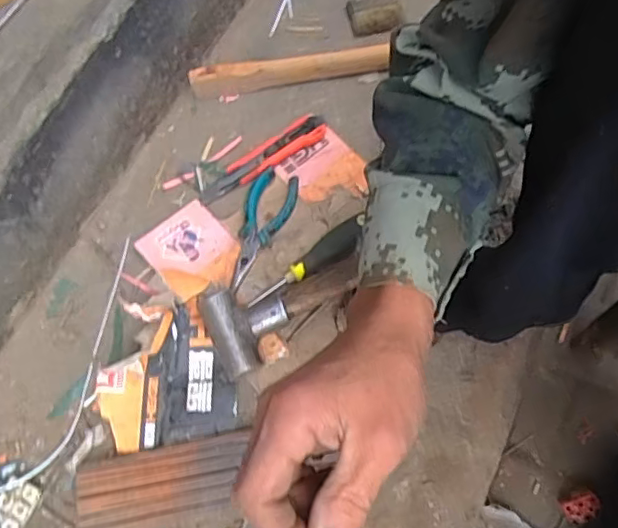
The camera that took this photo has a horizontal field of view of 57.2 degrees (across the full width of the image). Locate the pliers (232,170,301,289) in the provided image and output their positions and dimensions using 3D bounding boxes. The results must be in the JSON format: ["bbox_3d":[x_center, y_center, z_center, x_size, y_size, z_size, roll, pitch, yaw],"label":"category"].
[{"bbox_3d":[-0.057,-0.043,0.653,0.050,0.019,0.149,19,70,9],"label":"pliers"}]

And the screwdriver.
[{"bbox_3d":[0.000,0.001,0.631,0.149,0.026,0.035,-33,71,-11],"label":"screwdriver"}]

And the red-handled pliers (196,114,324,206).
[{"bbox_3d":[-0.056,-0.128,0.692,0.174,0.020,0.041,-33,71,-11],"label":"red-handled pliers"}]

